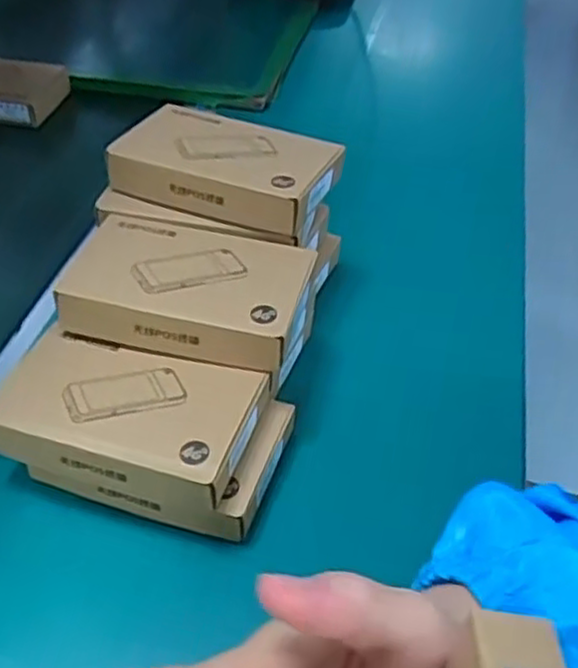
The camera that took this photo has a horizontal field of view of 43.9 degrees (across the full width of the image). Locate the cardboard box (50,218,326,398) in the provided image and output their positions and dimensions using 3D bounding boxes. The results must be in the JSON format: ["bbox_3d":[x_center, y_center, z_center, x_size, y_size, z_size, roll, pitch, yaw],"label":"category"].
[{"bbox_3d":[-0.056,-0.027,0.412,0.130,0.032,0.083,13,47,10],"label":"cardboard box"}]

